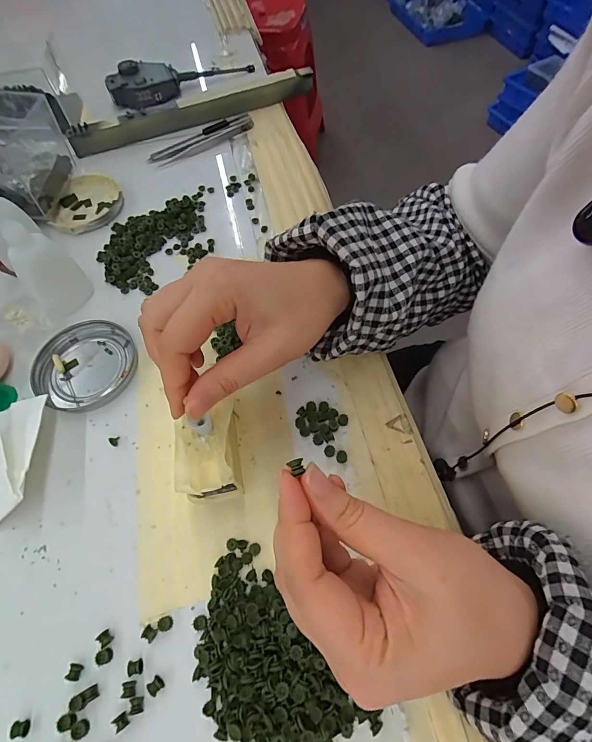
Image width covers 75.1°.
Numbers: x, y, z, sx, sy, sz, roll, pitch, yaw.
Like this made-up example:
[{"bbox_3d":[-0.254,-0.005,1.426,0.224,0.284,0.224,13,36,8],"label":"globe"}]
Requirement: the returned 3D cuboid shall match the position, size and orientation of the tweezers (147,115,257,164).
[{"bbox_3d":[-0.108,-0.269,0.446,0.131,0.009,0.029,-27,64,-13],"label":"tweezers"}]

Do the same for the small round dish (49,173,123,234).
[{"bbox_3d":[-0.217,-0.174,0.402,0.069,0.011,0.082,-6,61,-2],"label":"small round dish"}]

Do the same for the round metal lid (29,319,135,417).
[{"bbox_3d":[-0.169,-0.007,0.307,0.077,0.008,0.077,-1,61,1],"label":"round metal lid"}]

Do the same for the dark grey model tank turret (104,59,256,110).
[{"bbox_3d":[-0.148,-0.384,0.495,0.186,0.032,0.049,-27,64,-12],"label":"dark grey model tank turret"}]

